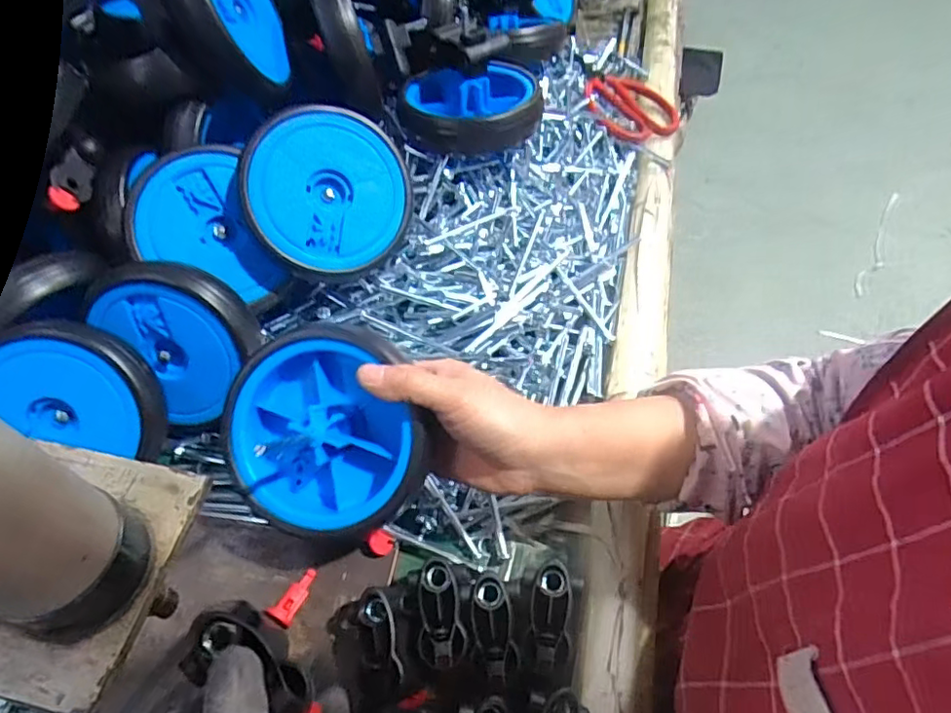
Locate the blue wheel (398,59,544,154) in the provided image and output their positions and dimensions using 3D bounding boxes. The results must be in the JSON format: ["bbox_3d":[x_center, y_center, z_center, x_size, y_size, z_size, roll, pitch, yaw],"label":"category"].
[{"bbox_3d":[-0.006,-0.230,0.536,0.127,0.038,0.113,4,57,7],"label":"blue wheel"}]

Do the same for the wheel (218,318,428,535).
[{"bbox_3d":[-0.095,0.047,0.374,0.128,0.038,0.128,-13,88,8],"label":"wheel"}]

